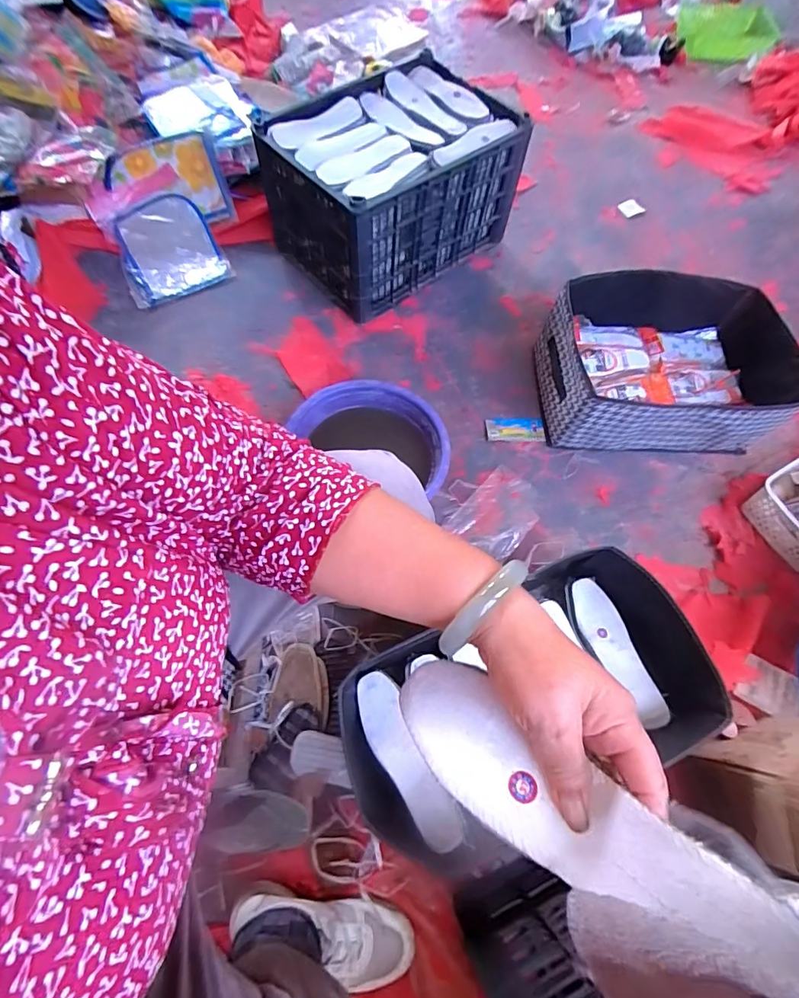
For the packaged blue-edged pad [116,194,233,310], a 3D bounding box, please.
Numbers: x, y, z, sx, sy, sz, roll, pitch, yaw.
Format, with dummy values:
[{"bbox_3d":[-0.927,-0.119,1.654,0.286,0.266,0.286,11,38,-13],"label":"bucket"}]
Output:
[{"bbox_3d":[-0.579,-0.631,1.184,0.245,0.081,0.288,-20,69,-11],"label":"packaged blue-edged pad"}]

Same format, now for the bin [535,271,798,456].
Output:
[{"bbox_3d":[0.533,-0.266,0.962,0.452,0.188,0.324,0,66,-3],"label":"bin"}]

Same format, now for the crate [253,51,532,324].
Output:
[{"bbox_3d":[-0.018,-0.724,1.089,0.478,0.267,0.351,-37,72,-17],"label":"crate"}]

